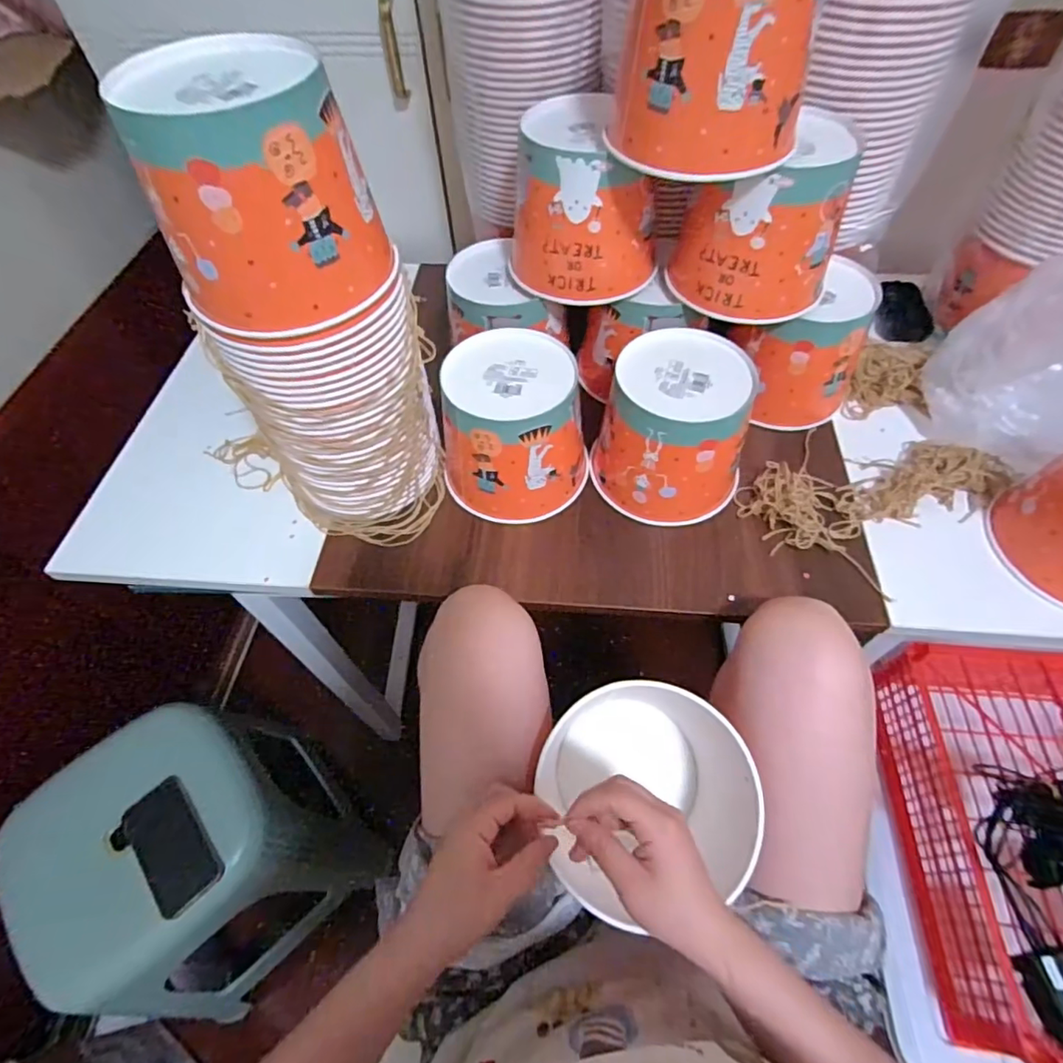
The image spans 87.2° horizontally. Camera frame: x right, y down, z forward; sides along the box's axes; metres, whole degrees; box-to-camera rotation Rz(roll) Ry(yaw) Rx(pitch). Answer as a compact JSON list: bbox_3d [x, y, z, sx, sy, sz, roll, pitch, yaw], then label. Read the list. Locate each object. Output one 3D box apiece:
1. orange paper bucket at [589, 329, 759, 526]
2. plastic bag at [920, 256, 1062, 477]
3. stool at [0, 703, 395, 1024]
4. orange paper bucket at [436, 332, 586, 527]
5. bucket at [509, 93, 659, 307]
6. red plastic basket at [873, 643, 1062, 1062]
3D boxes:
[{"bbox_3d":[0.148,-0.101,0.577,0.138,0.135,0.144,-1,57,1],"label":"orange paper bucket"},{"bbox_3d":[0.515,-0.169,0.569,0.133,0.177,0.169,-39,64,-21],"label":"plastic bag"},{"bbox_3d":[-0.507,0.515,0.888,0.324,0.445,0.298,-39,64,-21],"label":"stool"},{"bbox_3d":[-0.014,-0.106,0.585,0.138,0.136,0.141,-1,57,1],"label":"orange paper bucket"},{"bbox_3d":[0.055,-0.338,0.573,0.147,0.142,0.141,0,57,2],"label":"bucket"},{"bbox_3d":[0.703,0.392,0.712,0.372,0.186,0.456,4,57,5],"label":"red plastic basket"}]

